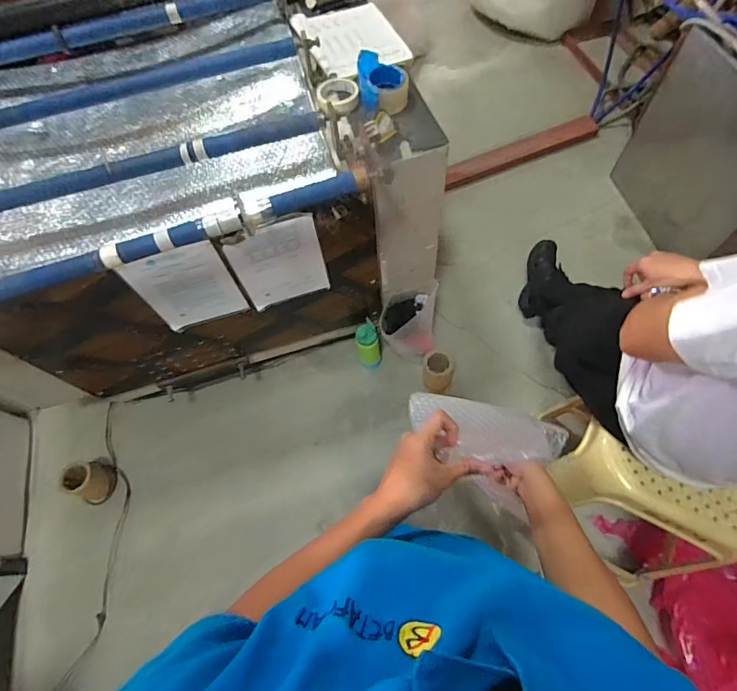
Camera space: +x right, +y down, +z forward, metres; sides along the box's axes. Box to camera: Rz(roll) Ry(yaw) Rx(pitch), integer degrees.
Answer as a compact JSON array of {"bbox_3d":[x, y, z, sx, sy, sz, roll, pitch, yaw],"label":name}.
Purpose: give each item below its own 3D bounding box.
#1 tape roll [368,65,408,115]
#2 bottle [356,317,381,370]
[{"bbox_3d":[0.045,-0.564,0.919,0.085,0.054,0.086,-1,64,3],"label":"tape roll"},{"bbox_3d":[-0.002,-0.001,1.401,0.083,0.202,0.087,-6,64,1],"label":"bottle"}]

